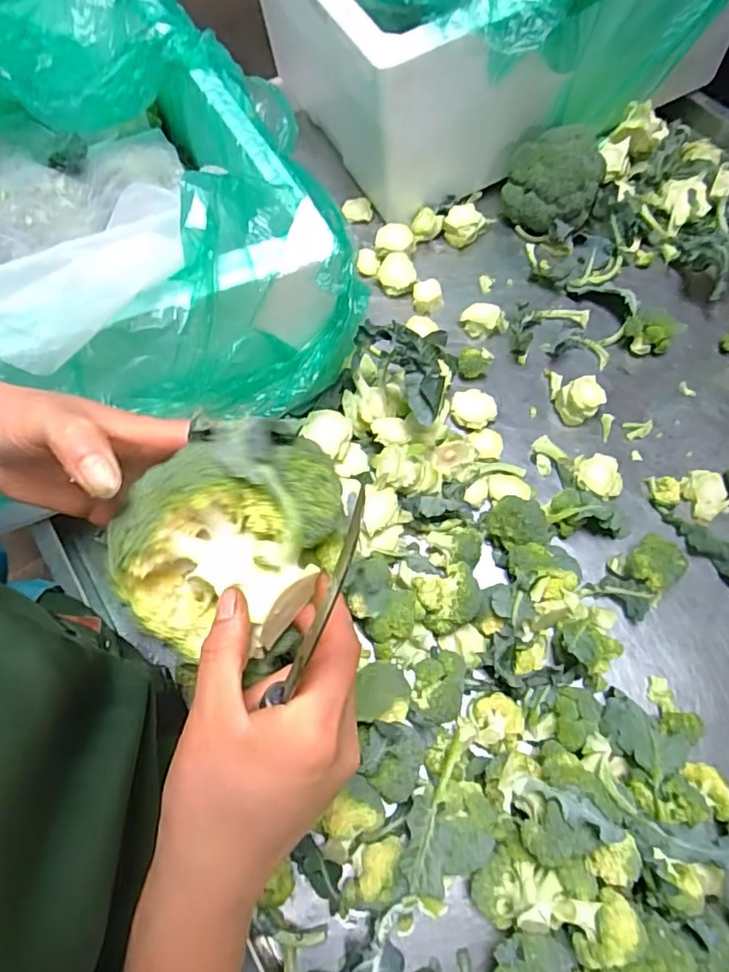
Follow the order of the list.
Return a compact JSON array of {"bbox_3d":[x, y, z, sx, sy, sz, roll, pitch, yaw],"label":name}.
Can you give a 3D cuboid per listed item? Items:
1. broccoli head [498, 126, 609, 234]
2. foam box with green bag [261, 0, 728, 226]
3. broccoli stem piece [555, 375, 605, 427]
[{"bbox_3d":[0.251,-0.401,0.771,0.124,0.103,0.102,15,67,9],"label":"broccoli head"},{"bbox_3d":[0.171,-0.664,0.789,0.546,0.310,0.429,-25,67,-8],"label":"foam box with green bag"},{"bbox_3d":[0.251,-0.101,0.668,0.049,0.036,0.049,-23,66,-8],"label":"broccoli stem piece"}]

